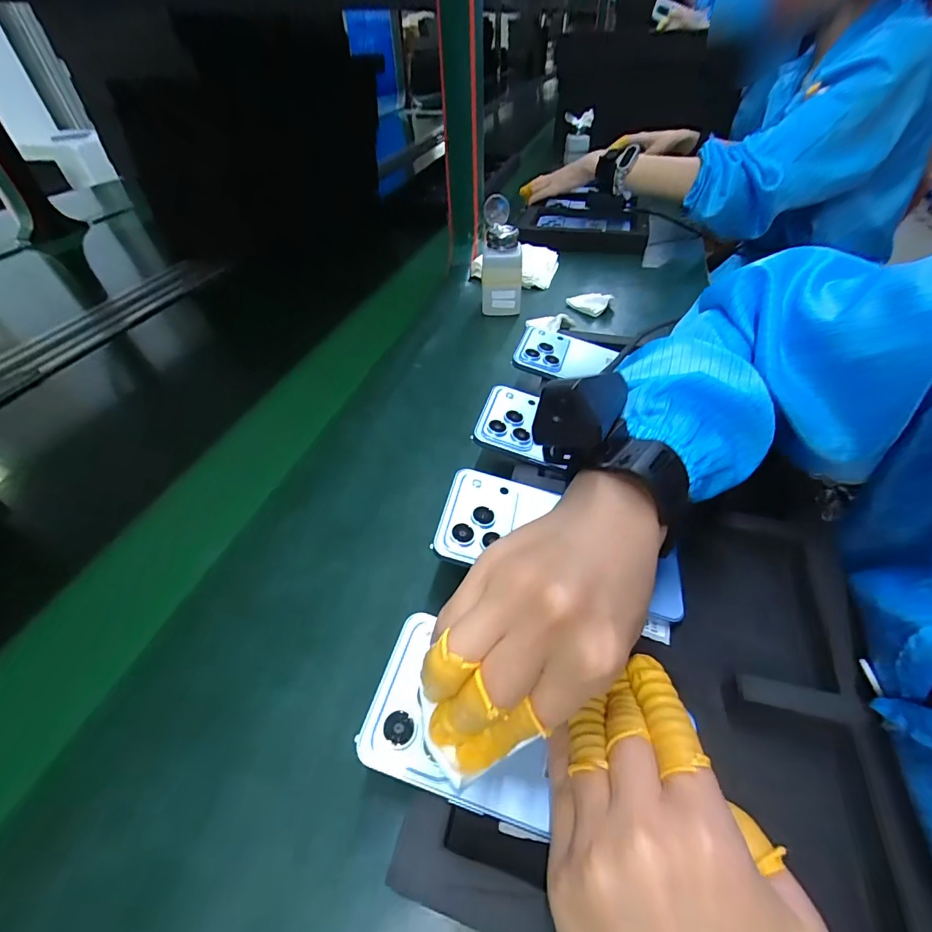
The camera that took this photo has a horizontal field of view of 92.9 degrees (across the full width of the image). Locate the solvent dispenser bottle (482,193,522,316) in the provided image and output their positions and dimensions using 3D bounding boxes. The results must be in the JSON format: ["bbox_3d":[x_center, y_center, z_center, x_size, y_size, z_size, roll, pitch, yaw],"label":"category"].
[{"bbox_3d":[0.047,-0.268,0.574,0.050,0.136,0.043,0,46,3],"label":"solvent dispenser bottle"}]

